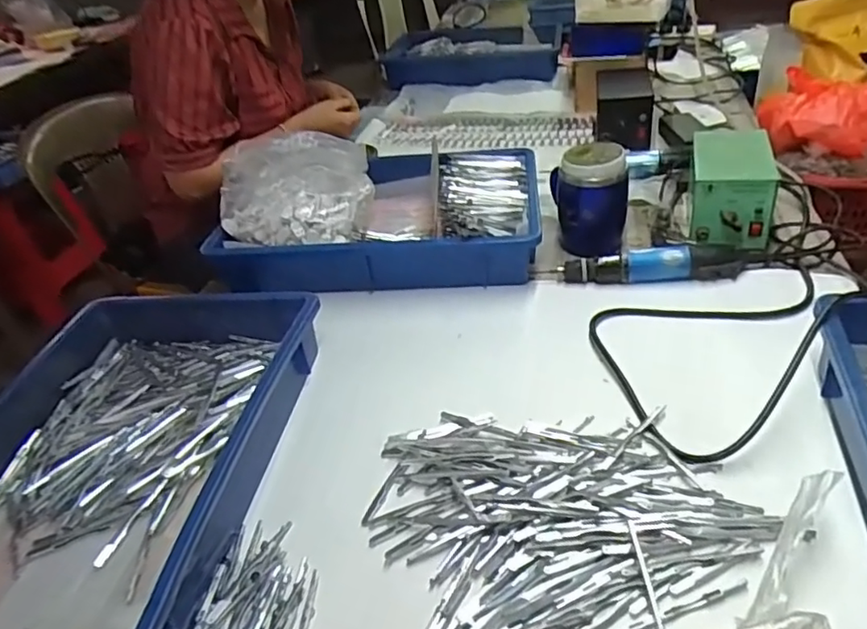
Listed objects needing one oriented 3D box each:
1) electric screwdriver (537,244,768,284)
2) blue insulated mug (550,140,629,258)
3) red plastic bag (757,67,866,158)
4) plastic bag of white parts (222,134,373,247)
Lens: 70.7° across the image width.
[{"bbox_3d":[0.253,-0.062,0.732,0.255,0.035,0.033,2,37,14],"label":"electric screwdriver"},{"bbox_3d":[0.203,-0.158,0.802,0.096,0.128,0.094,1,37,13],"label":"blue insulated mug"},{"bbox_3d":[0.569,-0.297,0.904,0.174,0.082,0.123,16,43,31],"label":"red plastic bag"},{"bbox_3d":[-0.184,-0.176,0.815,0.196,0.119,0.148,-14,36,-7],"label":"plastic bag of white parts"}]

